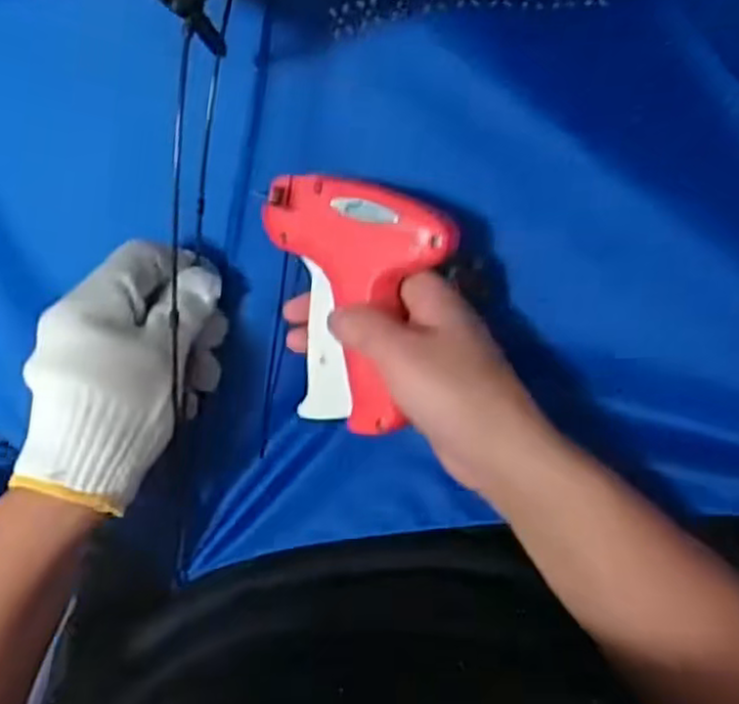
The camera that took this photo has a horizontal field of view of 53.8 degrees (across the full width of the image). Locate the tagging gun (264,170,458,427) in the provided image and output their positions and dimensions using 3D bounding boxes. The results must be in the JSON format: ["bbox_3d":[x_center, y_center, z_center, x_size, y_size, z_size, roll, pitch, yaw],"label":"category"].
[{"bbox_3d":[-0.014,-0.025,0.365,0.095,0.027,0.116,20,110,24],"label":"tagging gun"}]

